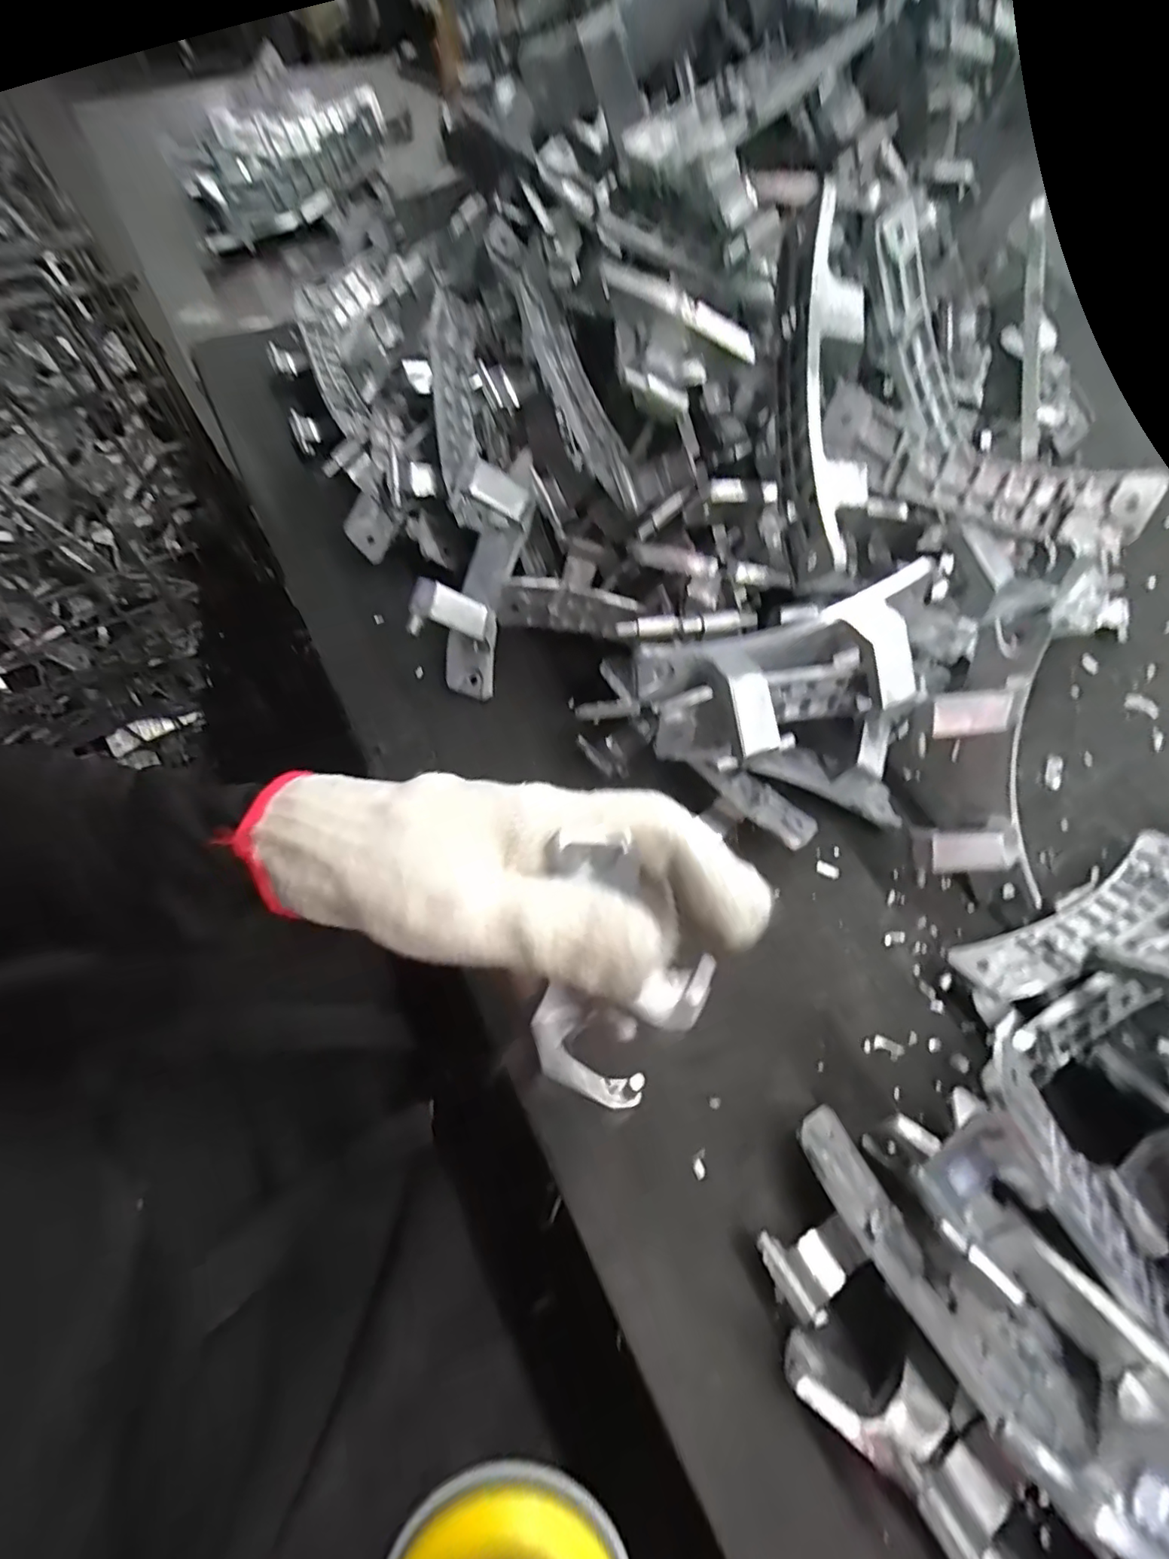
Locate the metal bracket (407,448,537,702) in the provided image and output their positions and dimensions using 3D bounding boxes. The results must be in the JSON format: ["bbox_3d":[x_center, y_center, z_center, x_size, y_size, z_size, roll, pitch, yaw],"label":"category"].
[{"bbox_3d":[-0.063,-0.125,0.341,0.043,0.052,0.146,16,96,4],"label":"metal bracket"}]

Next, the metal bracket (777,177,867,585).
[{"bbox_3d":[0.104,-0.159,0.249,0.034,0.028,0.142,-2,94,-4],"label":"metal bracket"}]

